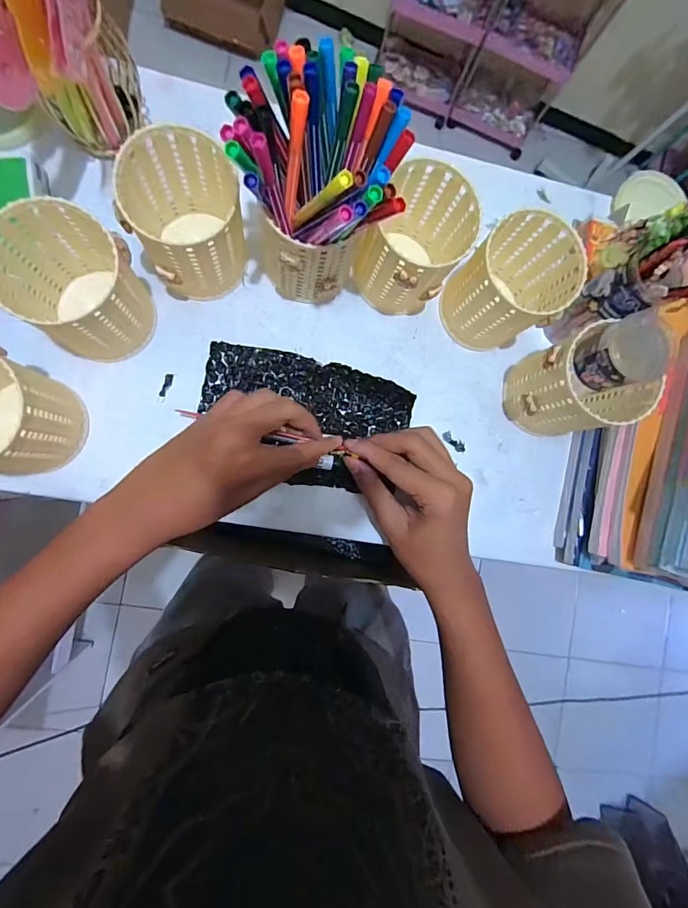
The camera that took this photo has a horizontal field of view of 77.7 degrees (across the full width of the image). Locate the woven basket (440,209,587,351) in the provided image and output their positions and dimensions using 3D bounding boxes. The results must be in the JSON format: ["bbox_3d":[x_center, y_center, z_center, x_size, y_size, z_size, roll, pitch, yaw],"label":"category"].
[{"bbox_3d":[0.145,-0.145,0.380,0.082,0.099,0.084,0,87,-8],"label":"woven basket"}]

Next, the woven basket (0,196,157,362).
[{"bbox_3d":[-0.201,-0.125,0.328,0.085,0.098,0.079,0,87,-8],"label":"woven basket"}]

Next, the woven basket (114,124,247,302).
[{"bbox_3d":[-0.122,-0.183,0.344,0.078,0.099,0.088,-1,88,-8],"label":"woven basket"}]

